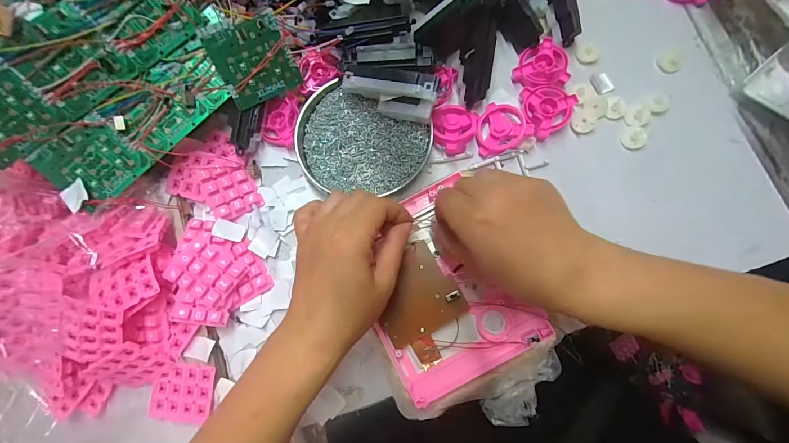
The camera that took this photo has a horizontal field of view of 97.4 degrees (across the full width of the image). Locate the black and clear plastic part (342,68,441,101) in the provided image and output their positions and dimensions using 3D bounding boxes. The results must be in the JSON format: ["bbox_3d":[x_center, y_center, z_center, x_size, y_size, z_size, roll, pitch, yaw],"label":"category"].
[{"bbox_3d":[-0.006,-0.132,0.330,0.094,0.013,0.024,12,83,17],"label":"black and clear plastic part"}]

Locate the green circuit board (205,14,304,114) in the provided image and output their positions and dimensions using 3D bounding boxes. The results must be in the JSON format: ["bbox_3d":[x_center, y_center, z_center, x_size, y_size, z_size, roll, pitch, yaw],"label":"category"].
[{"bbox_3d":[-0.135,-0.156,0.340,0.071,0.004,0.066,-32,123,-18],"label":"green circuit board"}]

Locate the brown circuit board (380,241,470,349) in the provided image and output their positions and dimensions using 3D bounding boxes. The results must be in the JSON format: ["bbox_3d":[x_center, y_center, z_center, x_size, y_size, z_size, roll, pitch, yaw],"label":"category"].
[{"bbox_3d":[0.017,0.065,0.305,0.073,0.013,0.072,-32,84,-3],"label":"brown circuit board"}]

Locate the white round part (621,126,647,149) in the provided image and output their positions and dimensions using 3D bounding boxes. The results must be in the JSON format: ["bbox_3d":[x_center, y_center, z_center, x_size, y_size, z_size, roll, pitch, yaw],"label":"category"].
[{"bbox_3d":[0.242,-0.085,0.349,0.021,0.004,0.023,-1,81,4],"label":"white round part"}]

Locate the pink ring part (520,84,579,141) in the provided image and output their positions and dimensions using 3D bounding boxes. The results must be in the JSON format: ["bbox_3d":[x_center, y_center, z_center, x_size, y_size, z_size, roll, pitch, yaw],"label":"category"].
[{"bbox_3d":[0.154,-0.117,0.352,0.055,0.011,0.053,-1,81,4],"label":"pink ring part"}]

